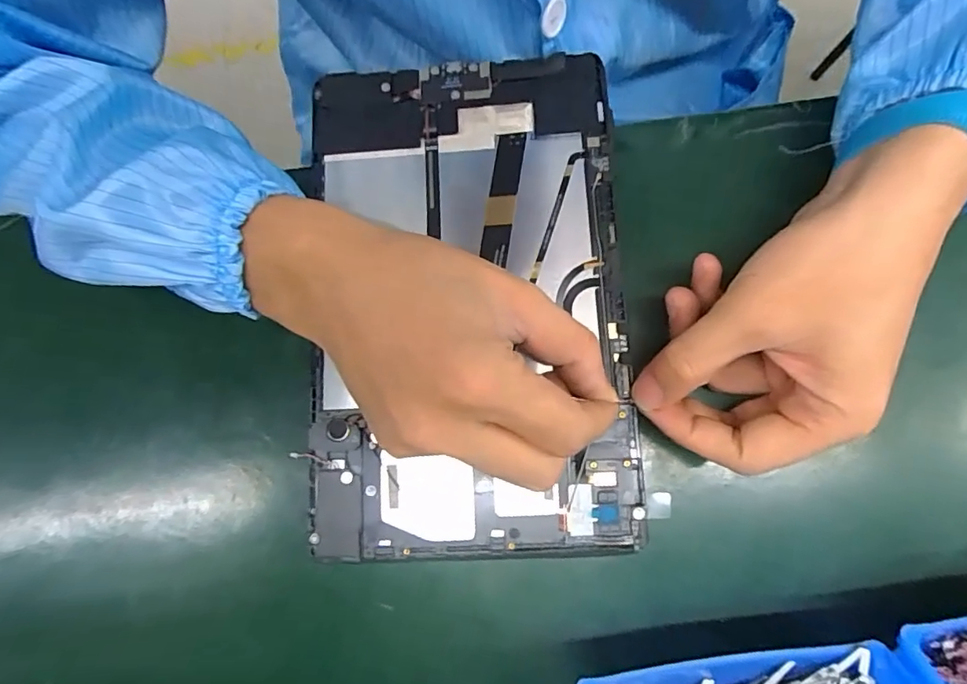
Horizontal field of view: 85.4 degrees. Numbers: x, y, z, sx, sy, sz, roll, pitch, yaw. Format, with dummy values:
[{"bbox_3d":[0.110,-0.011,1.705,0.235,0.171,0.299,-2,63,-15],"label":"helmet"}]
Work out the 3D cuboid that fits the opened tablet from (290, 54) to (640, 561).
[{"bbox_3d":[-0.009,-0.024,0.251,0.148,0.011,0.239,0,80,1],"label":"opened tablet"}]

